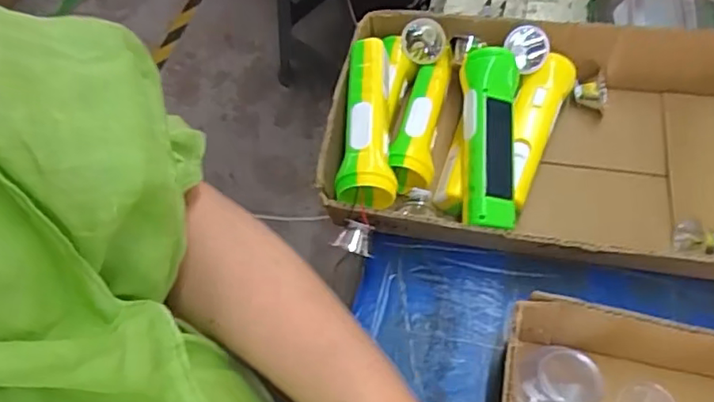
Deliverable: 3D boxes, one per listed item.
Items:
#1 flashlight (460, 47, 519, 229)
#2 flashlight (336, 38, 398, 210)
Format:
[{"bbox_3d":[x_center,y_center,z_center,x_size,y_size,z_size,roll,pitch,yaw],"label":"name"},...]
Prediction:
[{"bbox_3d":[0.117,-0.053,0.510,0.053,0.042,0.165,3,74,6],"label":"flashlight"},{"bbox_3d":[0.010,-0.071,0.515,0.049,0.046,0.163,0,57,4],"label":"flashlight"}]

